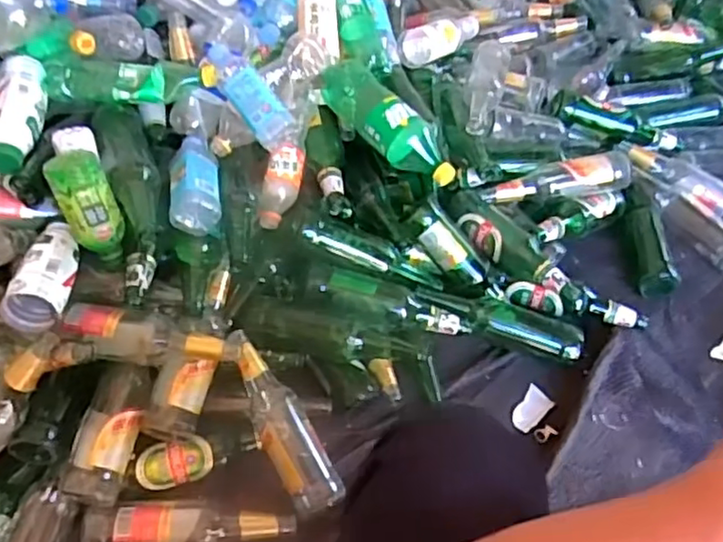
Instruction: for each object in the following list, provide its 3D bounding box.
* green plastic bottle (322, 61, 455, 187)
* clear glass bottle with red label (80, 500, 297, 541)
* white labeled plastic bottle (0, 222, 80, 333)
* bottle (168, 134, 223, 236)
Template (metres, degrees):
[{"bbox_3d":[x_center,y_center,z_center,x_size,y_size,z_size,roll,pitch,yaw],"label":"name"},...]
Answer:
[{"bbox_3d":[0.043,-0.221,0.976,0.087,0.074,0.260,-31,60,-23],"label":"green plastic bottle"},{"bbox_3d":[-0.218,0.319,0.816,0.261,0.058,0.065,-2,53,-3],"label":"clear glass bottle with red label"},{"bbox_3d":[-0.393,-0.004,0.801,0.070,0.062,0.152,0,53,-3],"label":"white labeled plastic bottle"},{"bbox_3d":[-0.232,-0.133,0.896,0.064,0.056,0.174,-7,53,-8],"label":"bottle"}]

